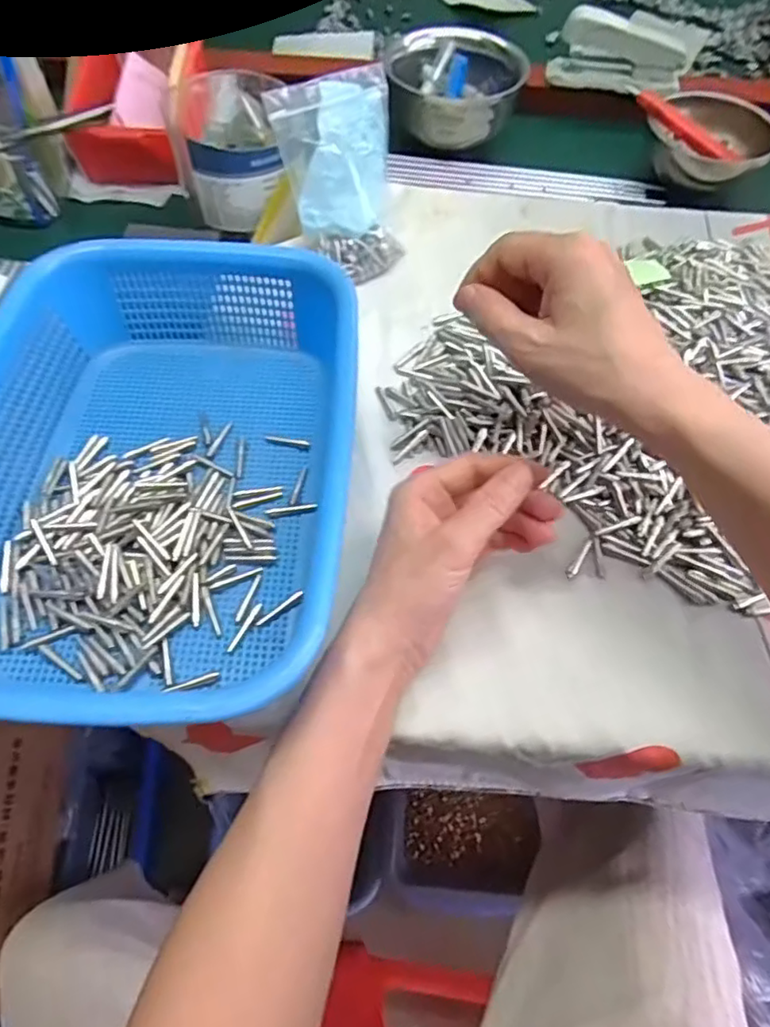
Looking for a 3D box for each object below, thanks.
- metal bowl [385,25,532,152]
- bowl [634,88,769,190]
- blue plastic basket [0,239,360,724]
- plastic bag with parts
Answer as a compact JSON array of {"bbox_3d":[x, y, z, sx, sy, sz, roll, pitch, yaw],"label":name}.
[{"bbox_3d":[0.062,-0.383,0.548,0.105,0.073,0.100,1,60,-1],"label":"metal bowl"},{"bbox_3d":[0.278,-0.326,0.529,0.084,0.055,0.103,-28,64,-16],"label":"bowl"},{"bbox_3d":[-0.123,-0.030,0.334,0.206,0.073,0.279,0,60,-1],"label":"blue plastic basket"},{"bbox_3d":[-0.027,-0.239,0.438,0.087,0.129,0.023,-29,38,-18],"label":"plastic bag with parts"}]

